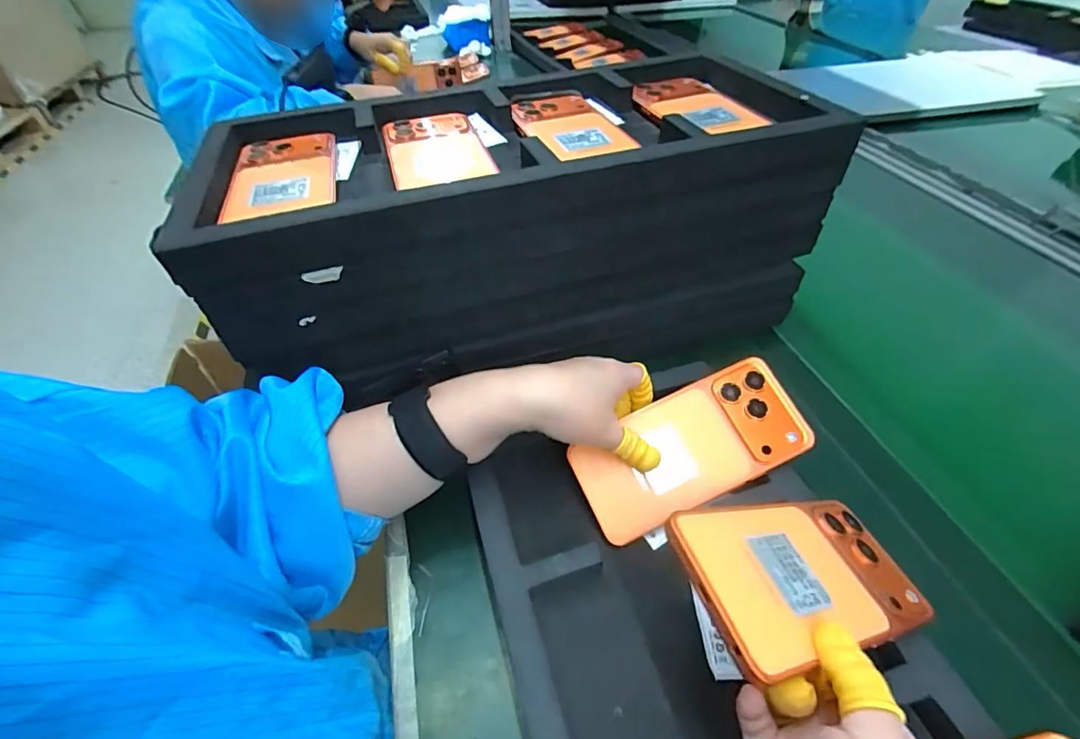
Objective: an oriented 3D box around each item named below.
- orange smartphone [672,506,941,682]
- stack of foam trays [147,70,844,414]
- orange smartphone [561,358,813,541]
[{"bbox_3d":[0.137,0.105,0.246,0.156,0.013,0.075,7,41,-28],"label":"orange smartphone"},{"bbox_3d":[-0.010,-0.133,0.421,0.481,0.166,0.242,-13,52,-14],"label":"stack of foam trays"},{"bbox_3d":[0.107,0.054,0.338,0.163,0.005,0.074,-26,73,-5],"label":"orange smartphone"}]

